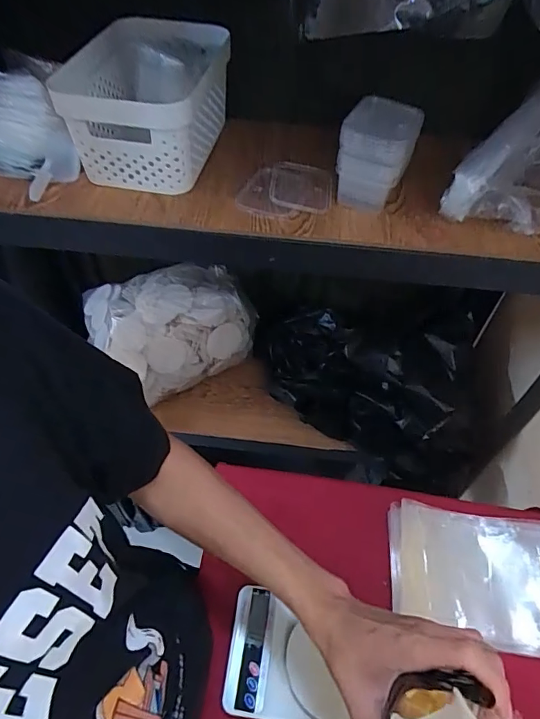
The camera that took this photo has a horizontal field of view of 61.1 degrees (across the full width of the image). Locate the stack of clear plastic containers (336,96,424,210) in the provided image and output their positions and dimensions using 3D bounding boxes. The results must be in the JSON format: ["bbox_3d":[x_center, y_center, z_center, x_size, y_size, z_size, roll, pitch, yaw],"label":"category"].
[{"bbox_3d":[0.138,-0.265,0.588,0.086,0.101,0.112,17,53,12],"label":"stack of clear plastic containers"}]

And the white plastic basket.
[{"bbox_3d":[-0.163,-0.347,0.624,0.164,0.131,0.241,8,51,5],"label":"white plastic basket"}]

